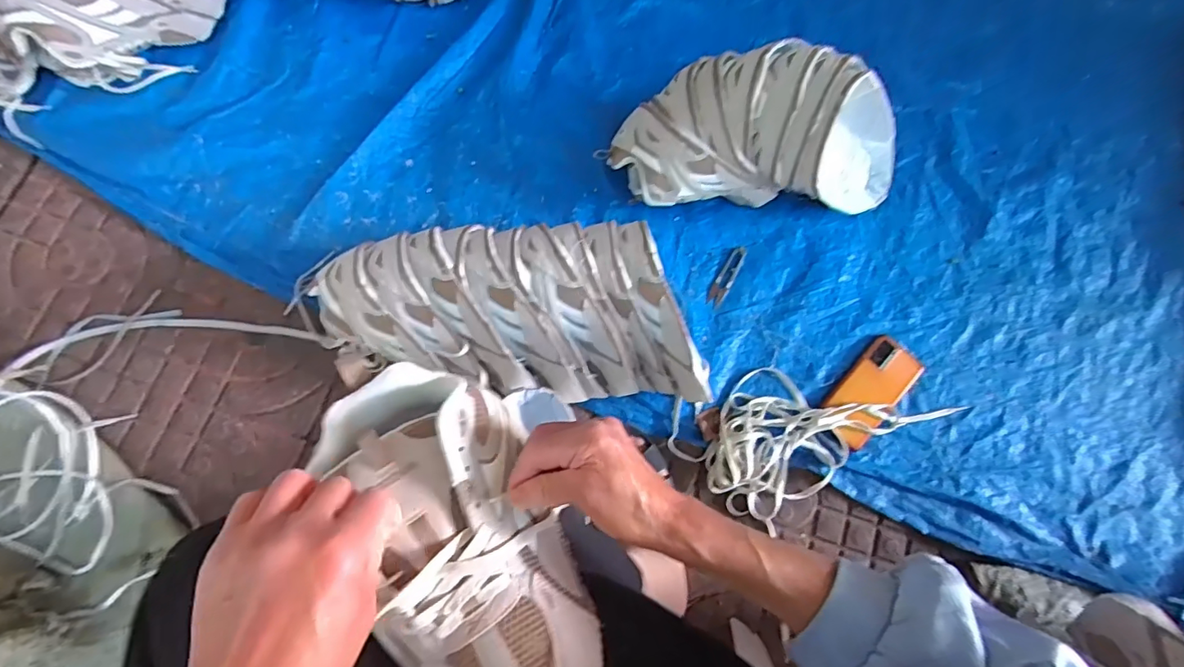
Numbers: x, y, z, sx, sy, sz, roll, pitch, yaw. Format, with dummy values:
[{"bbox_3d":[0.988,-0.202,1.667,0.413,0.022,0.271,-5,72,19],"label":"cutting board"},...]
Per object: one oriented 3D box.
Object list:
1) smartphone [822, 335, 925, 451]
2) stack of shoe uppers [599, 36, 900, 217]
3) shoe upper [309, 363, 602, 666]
[{"bbox_3d":[0.389,0.076,0.722,0.074,0.011,0.165,42,78,9],"label":"smartphone"},{"bbox_3d":[0.240,-0.260,0.715,0.416,0.190,0.157,3,75,0],"label":"stack of shoe uppers"},{"bbox_3d":[-0.081,0.131,0.330,0.111,0.067,0.236,-28,75,-9],"label":"shoe upper"}]

